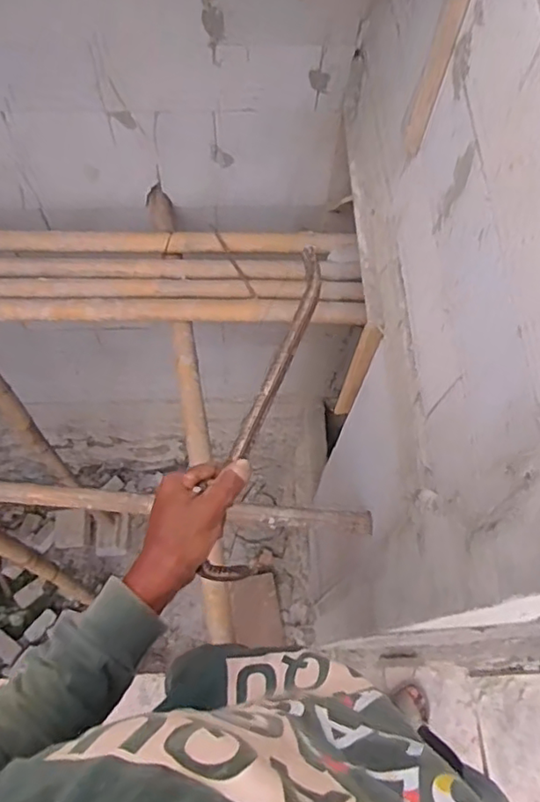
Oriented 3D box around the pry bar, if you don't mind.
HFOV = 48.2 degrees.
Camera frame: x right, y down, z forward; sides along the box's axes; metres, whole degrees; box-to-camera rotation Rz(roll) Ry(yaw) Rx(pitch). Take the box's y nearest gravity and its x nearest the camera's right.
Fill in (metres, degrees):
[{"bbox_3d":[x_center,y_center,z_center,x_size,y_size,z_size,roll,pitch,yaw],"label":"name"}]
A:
[{"bbox_3d":[0.000,0.015,0.543,0.041,0.023,0.305,17,89,5],"label":"pry bar"}]

